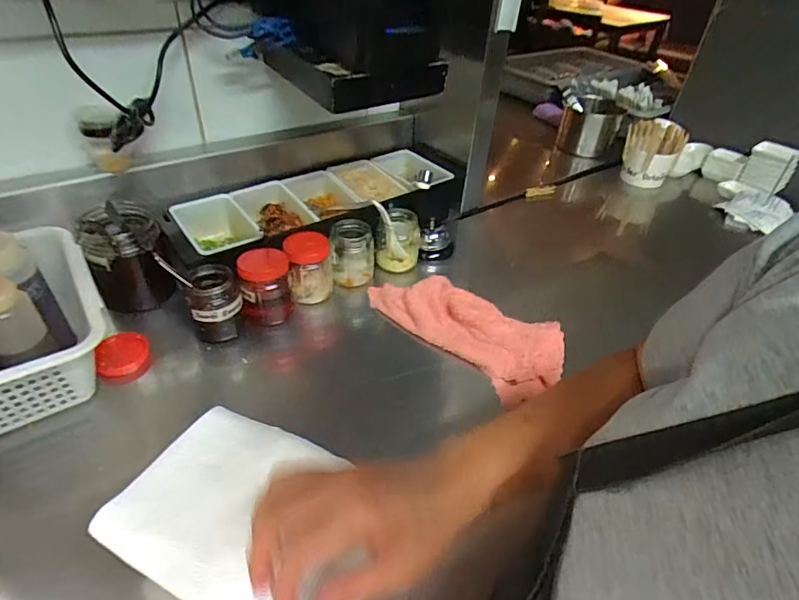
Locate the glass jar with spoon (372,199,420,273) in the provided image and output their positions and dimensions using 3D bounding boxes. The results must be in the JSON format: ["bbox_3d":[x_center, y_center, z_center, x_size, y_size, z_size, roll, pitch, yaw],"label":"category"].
[{"bbox_3d":[-0.003,-0.104,0.742,0.068,0.112,0.071,3,40,-2],"label":"glass jar with spoon"}]

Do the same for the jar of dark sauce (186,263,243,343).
[{"bbox_3d":[-0.238,0.010,0.612,0.070,0.094,0.062,-10,42,-17],"label":"jar of dark sauce"}]

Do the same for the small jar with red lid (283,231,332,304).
[{"bbox_3d":[-0.129,-0.047,0.678,0.061,0.084,0.057,3,40,-2],"label":"small jar with red lid"}]

